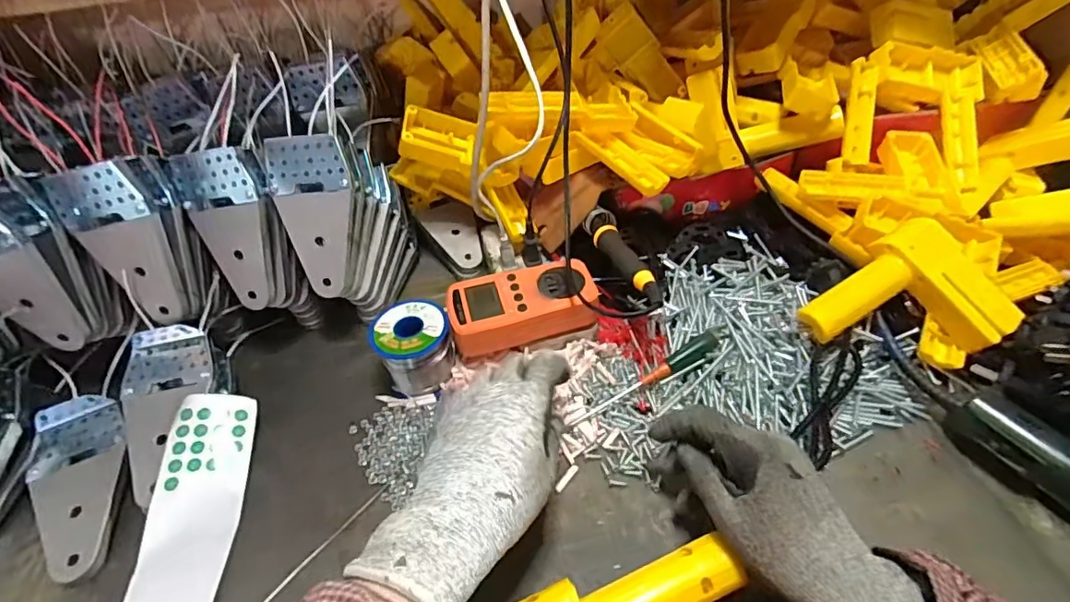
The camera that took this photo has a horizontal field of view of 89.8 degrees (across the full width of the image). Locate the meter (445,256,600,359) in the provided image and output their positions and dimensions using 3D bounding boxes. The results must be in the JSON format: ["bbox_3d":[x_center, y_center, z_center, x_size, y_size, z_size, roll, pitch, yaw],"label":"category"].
[{"bbox_3d":[-0.011,0.006,0.478,0.128,0.038,0.072,-16,45,-12],"label":"meter"}]

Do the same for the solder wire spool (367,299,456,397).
[{"bbox_3d":[-0.105,0.042,0.472,0.064,0.060,0.060,-19,46,-15],"label":"solder wire spool"}]

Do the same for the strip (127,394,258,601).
[{"bbox_3d":[-0.248,0.166,0.371,0.060,0.043,0.217,-7,44,-3],"label":"strip"}]

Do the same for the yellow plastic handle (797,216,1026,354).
[{"bbox_3d":[0.297,0.005,0.431,0.145,0.069,0.112,-23,47,-19],"label":"yellow plastic handle"}]

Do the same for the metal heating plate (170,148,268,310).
[{"bbox_3d":[-0.258,-0.060,0.460,0.064,0.134,0.008,-9,16,10],"label":"metal heating plate"}]

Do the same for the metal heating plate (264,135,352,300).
[{"bbox_3d":[-0.189,-0.071,0.463,0.063,0.134,0.009,-5,17,-1],"label":"metal heating plate"}]

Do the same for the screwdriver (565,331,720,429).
[{"bbox_3d":[0.093,0.066,0.449,0.146,0.024,0.021,-30,47,-1],"label":"screwdriver"}]

